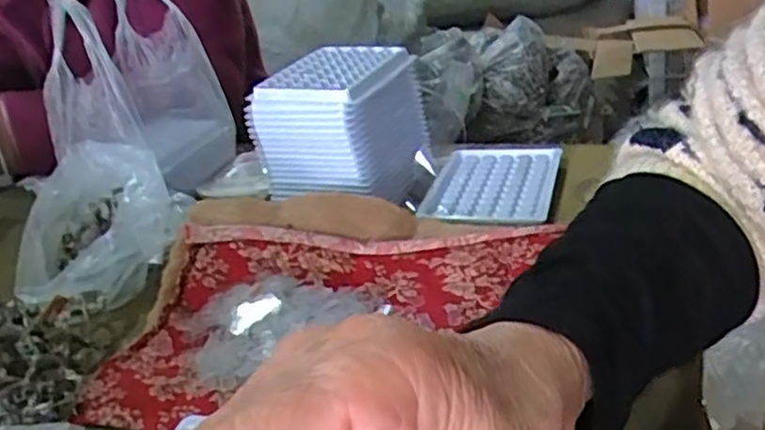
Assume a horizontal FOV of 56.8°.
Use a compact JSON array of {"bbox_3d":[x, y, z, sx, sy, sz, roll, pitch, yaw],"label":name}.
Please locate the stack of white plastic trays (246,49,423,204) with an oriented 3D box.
[{"bbox_3d":[-0.032,-0.076,0.591,0.095,0.105,0.130,5,28,28],"label":"stack of white plastic trays"}]

